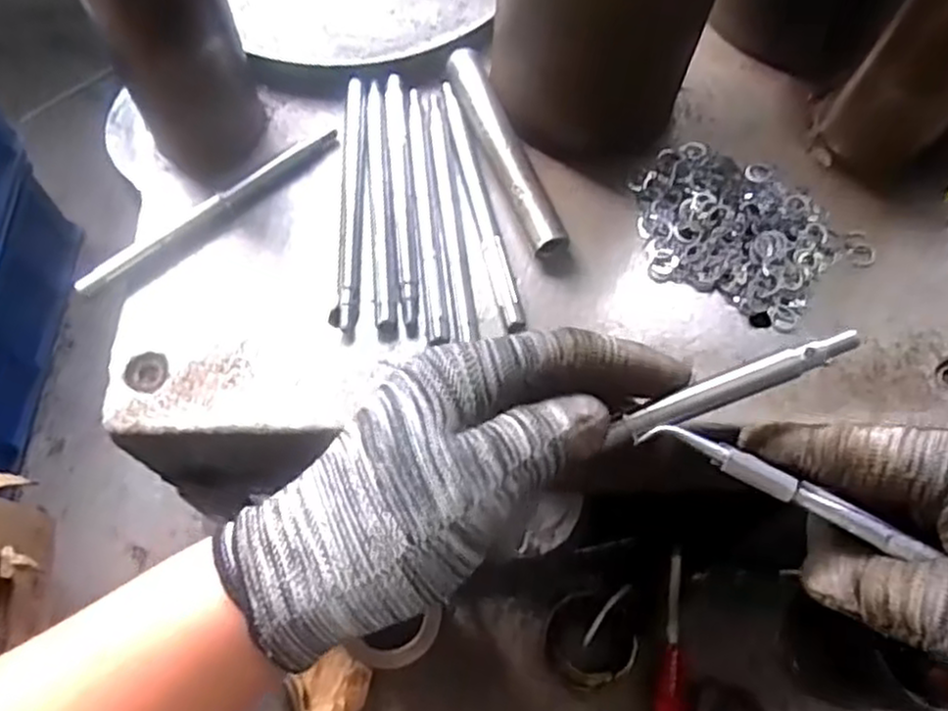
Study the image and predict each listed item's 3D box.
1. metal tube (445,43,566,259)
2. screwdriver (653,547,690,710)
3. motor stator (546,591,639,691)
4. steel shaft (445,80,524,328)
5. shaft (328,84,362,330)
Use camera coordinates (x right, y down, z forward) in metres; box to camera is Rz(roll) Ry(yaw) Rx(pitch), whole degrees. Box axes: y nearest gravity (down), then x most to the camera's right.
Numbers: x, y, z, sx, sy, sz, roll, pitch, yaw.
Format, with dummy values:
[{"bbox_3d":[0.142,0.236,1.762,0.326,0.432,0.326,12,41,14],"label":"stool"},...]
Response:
[{"bbox_3d":[0.016,-0.117,0.434,0.020,0.018,0.139,-19,68,-10],"label":"metal tube"},{"bbox_3d":[0.198,0.292,0.743,0.034,0.024,0.193,6,80,0],"label":"screwdriver"},{"bbox_3d":[0.112,0.277,0.734,0.082,0.048,0.086,1,66,-2],"label":"motor stator"},{"bbox_3d":[0.003,-0.087,0.424,0.011,0.007,0.158,-13,67,-8],"label":"steel shaft"},{"bbox_3d":[-0.069,-0.089,0.423,0.011,0.009,0.157,1,66,-2],"label":"shaft"}]

